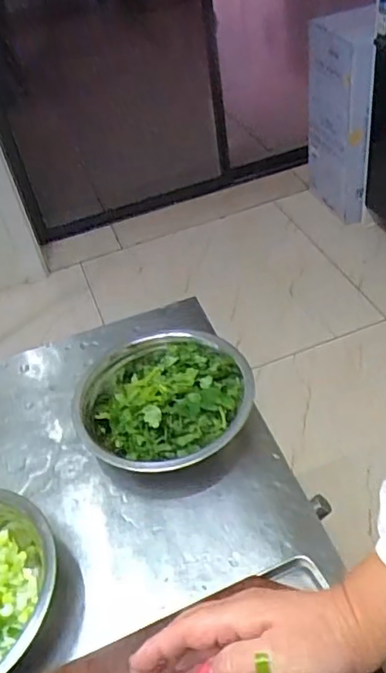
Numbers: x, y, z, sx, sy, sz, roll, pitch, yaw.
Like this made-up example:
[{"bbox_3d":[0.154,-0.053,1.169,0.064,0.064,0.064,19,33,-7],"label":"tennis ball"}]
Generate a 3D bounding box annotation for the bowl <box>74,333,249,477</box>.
[{"bbox_3d":[-0.027,0.069,0.585,0.171,0.052,0.161,-6,43,5],"label":"bowl"}]

